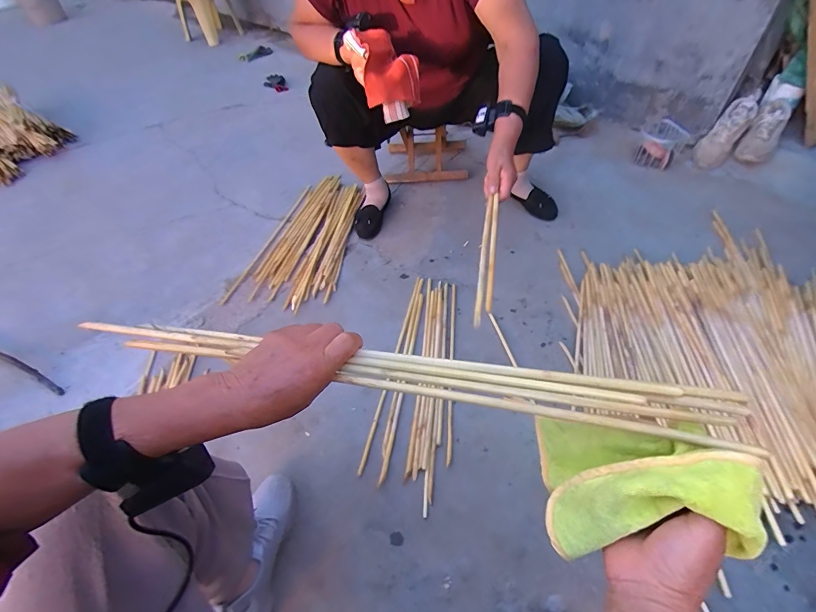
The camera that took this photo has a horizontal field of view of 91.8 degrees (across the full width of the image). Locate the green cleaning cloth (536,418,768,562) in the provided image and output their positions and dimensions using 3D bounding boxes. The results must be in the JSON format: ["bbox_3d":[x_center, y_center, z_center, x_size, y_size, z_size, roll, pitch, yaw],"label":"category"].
[{"bbox_3d":[0.179,0.135,0.315,0.123,0.105,0.112,5,52,10],"label":"green cleaning cloth"}]

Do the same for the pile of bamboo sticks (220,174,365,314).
[{"bbox_3d":[-0.327,-0.231,1.240,0.309,0.033,0.590,2,52,8],"label":"pile of bamboo sticks"}]

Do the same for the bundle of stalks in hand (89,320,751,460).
[{"bbox_3d":[-0.012,0.065,0.369,0.593,0.024,0.049,7,52,8],"label":"bundle of stalks in hand"}]

